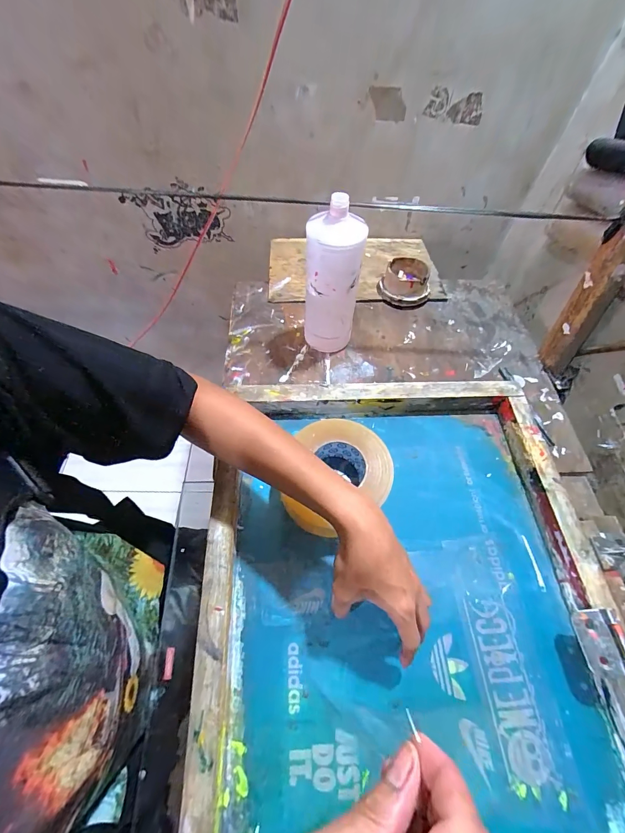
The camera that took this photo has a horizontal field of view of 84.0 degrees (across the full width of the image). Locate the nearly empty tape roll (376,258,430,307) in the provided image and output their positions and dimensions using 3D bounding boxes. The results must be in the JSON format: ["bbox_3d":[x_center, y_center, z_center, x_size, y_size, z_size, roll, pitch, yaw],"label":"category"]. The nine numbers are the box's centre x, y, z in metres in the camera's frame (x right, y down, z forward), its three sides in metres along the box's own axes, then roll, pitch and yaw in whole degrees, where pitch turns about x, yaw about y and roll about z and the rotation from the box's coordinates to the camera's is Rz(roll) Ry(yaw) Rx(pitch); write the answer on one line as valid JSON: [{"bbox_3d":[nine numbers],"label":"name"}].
[{"bbox_3d":[0.180,-0.262,0.671,0.097,0.050,0.098,16,60,7],"label":"nearly empty tape roll"}]

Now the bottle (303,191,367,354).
[{"bbox_3d":[0.028,-0.190,0.524,0.080,0.231,0.068,8,59,2],"label":"bottle"}]

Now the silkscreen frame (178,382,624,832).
[{"bbox_3d":[0.105,0.193,0.408,0.444,0.052,0.532,-1,59,-3],"label":"silkscreen frame"}]

